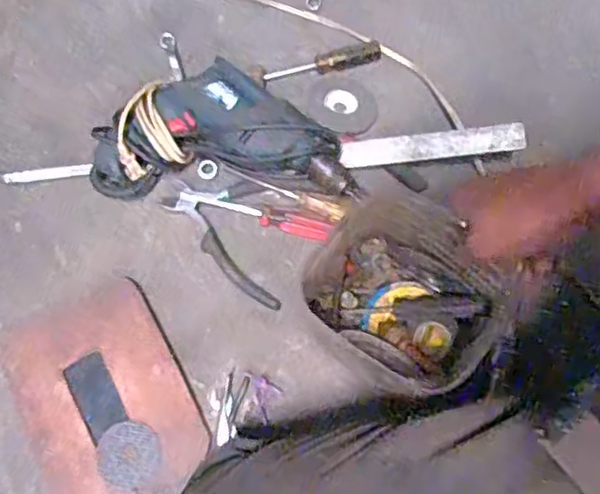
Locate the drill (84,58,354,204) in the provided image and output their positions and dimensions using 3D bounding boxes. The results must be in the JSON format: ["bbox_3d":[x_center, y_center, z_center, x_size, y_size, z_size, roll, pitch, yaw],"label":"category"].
[{"bbox_3d":[-0.086,-0.126,0.729,0.273,0.067,0.134,1,74,1],"label":"drill"}]

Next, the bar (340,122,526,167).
[{"bbox_3d":[0.140,-0.109,0.715,0.191,0.007,0.029,-4,84,12],"label":"bar"}]

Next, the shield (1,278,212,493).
[{"bbox_3d":[-0.201,0.155,0.684,0.160,0.004,0.219,-28,76,-7],"label":"shield"}]

